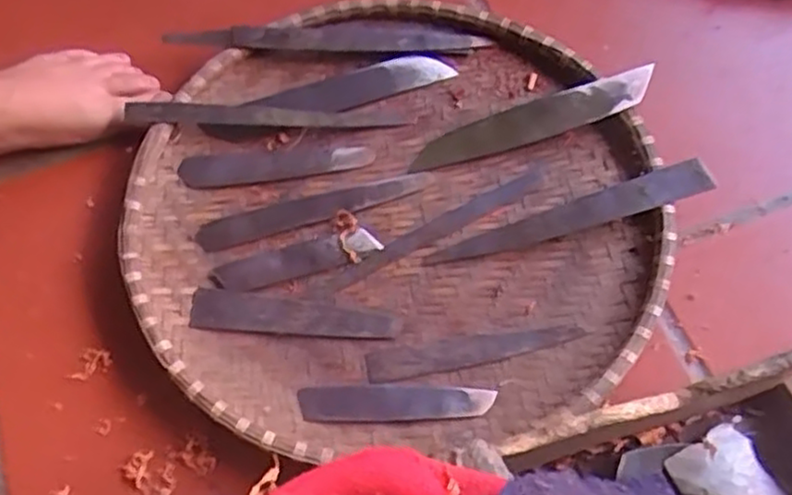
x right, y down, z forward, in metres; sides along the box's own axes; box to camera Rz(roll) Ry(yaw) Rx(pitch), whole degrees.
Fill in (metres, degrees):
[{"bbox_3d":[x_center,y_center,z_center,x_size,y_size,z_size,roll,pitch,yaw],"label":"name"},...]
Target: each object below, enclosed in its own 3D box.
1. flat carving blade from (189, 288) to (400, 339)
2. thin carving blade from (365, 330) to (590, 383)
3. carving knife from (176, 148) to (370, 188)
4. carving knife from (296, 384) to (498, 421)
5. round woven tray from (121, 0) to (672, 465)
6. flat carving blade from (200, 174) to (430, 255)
[{"bbox_3d":[-0.064,0.042,0.456,0.128,0.004,0.025,3,66,3],"label":"flat carving blade"},{"bbox_3d":[0.047,0.062,0.442,0.131,0.004,0.021,-9,66,-2],"label":"thin carving blade"},{"bbox_3d":[-0.083,-0.058,0.500,0.130,0.006,0.025,-6,65,-1],"label":"carving knife"},{"bbox_3d":[0.000,0.091,0.430,0.113,0.005,0.022,-2,65,1],"label":"carving knife"},{"bbox_3d":[-0.005,-0.025,0.469,0.322,0.037,0.304,-1,65,1],"label":"round woven tray"},{"bbox_3d":[-0.056,-0.027,0.486,0.153,0.004,0.026,-14,66,-5],"label":"flat carving blade"}]

